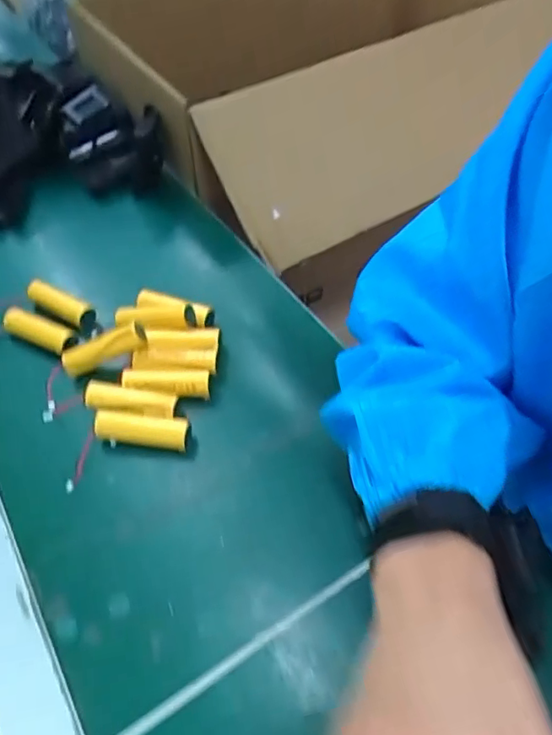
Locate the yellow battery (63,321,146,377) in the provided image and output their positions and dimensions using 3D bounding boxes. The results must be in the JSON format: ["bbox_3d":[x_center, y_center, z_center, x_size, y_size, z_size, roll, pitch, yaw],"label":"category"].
[{"bbox_3d":[-0.145,-0.015,0.458,0.074,0.018,0.017,-22,51,7],"label":"yellow battery"}]

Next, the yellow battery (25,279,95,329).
[{"bbox_3d":[-0.201,-0.060,0.514,0.069,0.026,0.020,23,55,20],"label":"yellow battery"}]

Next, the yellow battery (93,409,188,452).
[{"bbox_3d":[-0.104,0.048,0.423,0.072,0.017,0.021,6,51,7],"label":"yellow battery"}]

